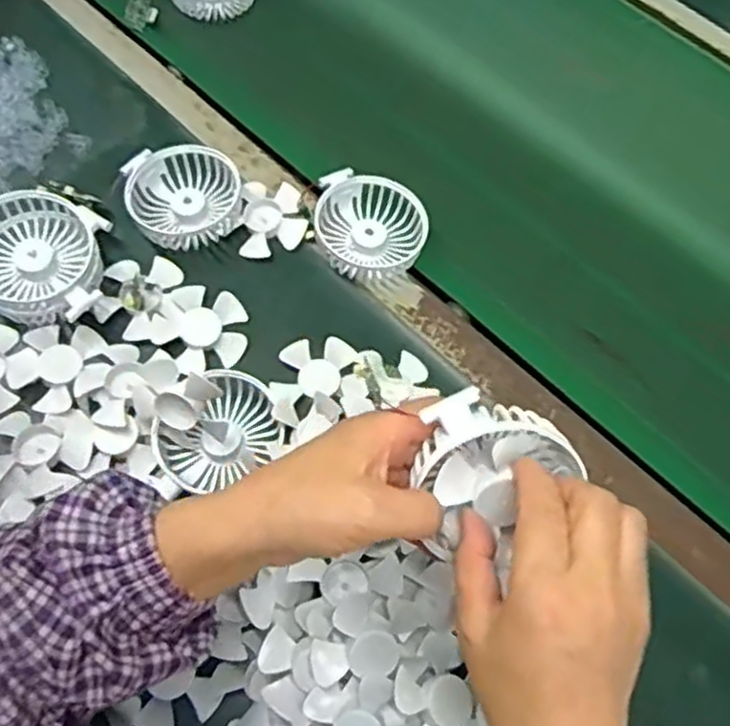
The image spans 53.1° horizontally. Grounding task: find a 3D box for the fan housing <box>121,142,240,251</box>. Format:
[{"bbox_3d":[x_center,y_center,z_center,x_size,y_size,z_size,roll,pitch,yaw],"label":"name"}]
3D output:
[{"bbox_3d":[-0.148,-0.134,0.590,0.087,0.030,0.082,4,65,-2],"label":"fan housing"}]

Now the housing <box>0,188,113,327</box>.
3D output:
[{"bbox_3d":[-0.244,-0.074,0.544,0.093,0.048,0.103,-5,66,-6],"label":"housing"}]

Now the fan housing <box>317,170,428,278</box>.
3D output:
[{"bbox_3d":[0.005,-0.114,0.595,0.084,0.027,0.088,-13,67,-9],"label":"fan housing"}]

